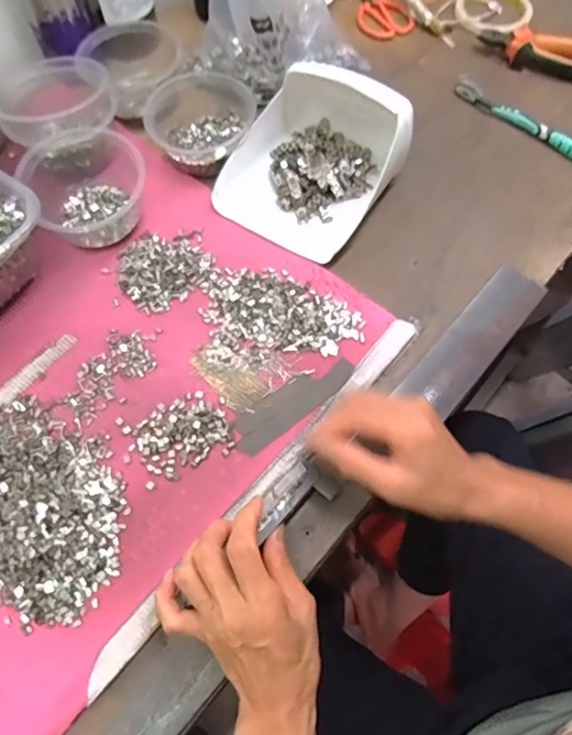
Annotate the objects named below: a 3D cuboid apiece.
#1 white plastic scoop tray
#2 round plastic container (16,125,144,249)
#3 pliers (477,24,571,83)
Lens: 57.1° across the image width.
[{"bbox_3d":[0.028,-0.216,0.524,0.154,0.077,0.177,32,69,13],"label":"white plastic scoop tray"},{"bbox_3d":[-0.196,-0.183,0.516,0.105,0.064,0.110,0,66,-1],"label":"round plastic container"},{"bbox_3d":[0.312,-0.386,0.638,0.150,0.029,0.054,23,68,8],"label":"pliers"}]

